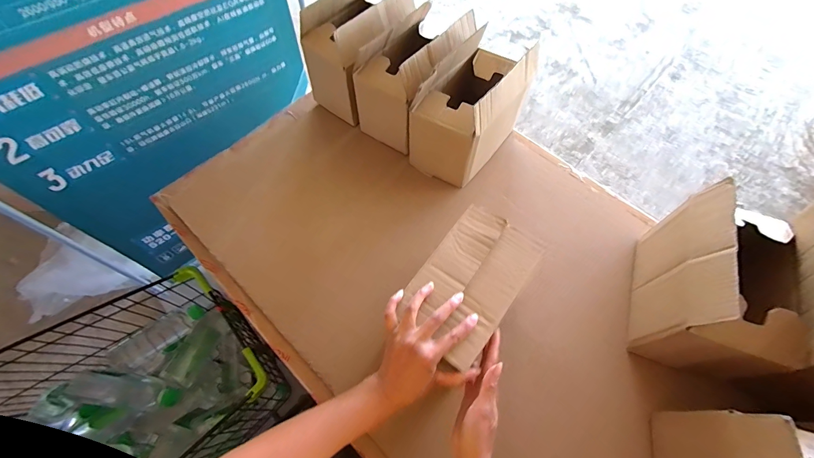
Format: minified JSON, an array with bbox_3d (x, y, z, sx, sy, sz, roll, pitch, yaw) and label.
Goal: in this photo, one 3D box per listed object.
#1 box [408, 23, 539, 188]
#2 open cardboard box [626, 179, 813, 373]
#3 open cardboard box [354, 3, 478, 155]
[{"bbox_3d":[0.128,-0.239,0.700,0.141,0.211,0.223,38,68,16],"label":"box"},{"bbox_3d":[0.469,0.091,0.540,0.129,0.217,0.227,19,64,8],"label":"open cardboard box"},{"bbox_3d":[0.016,-0.315,0.747,0.152,0.217,0.215,36,67,16],"label":"open cardboard box"}]

